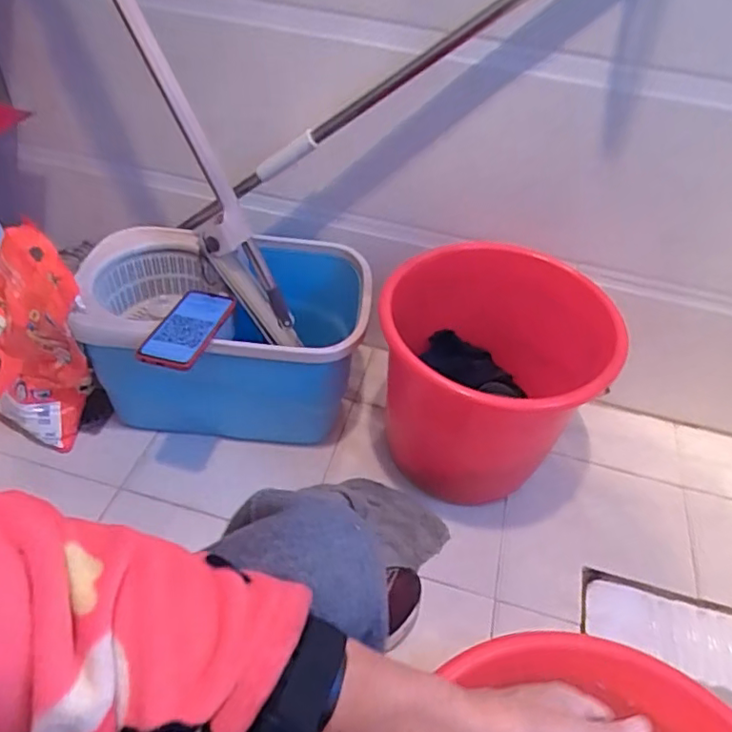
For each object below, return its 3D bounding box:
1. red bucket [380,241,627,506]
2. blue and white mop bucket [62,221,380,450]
[{"bbox_3d":[0.189,0.043,0.951,0.297,0.343,0.322,3,44,-3],"label":"red bucket"},{"bbox_3d":[-0.231,-0.035,0.996,0.455,0.266,0.343,-2,45,-8],"label":"blue and white mop bucket"}]

